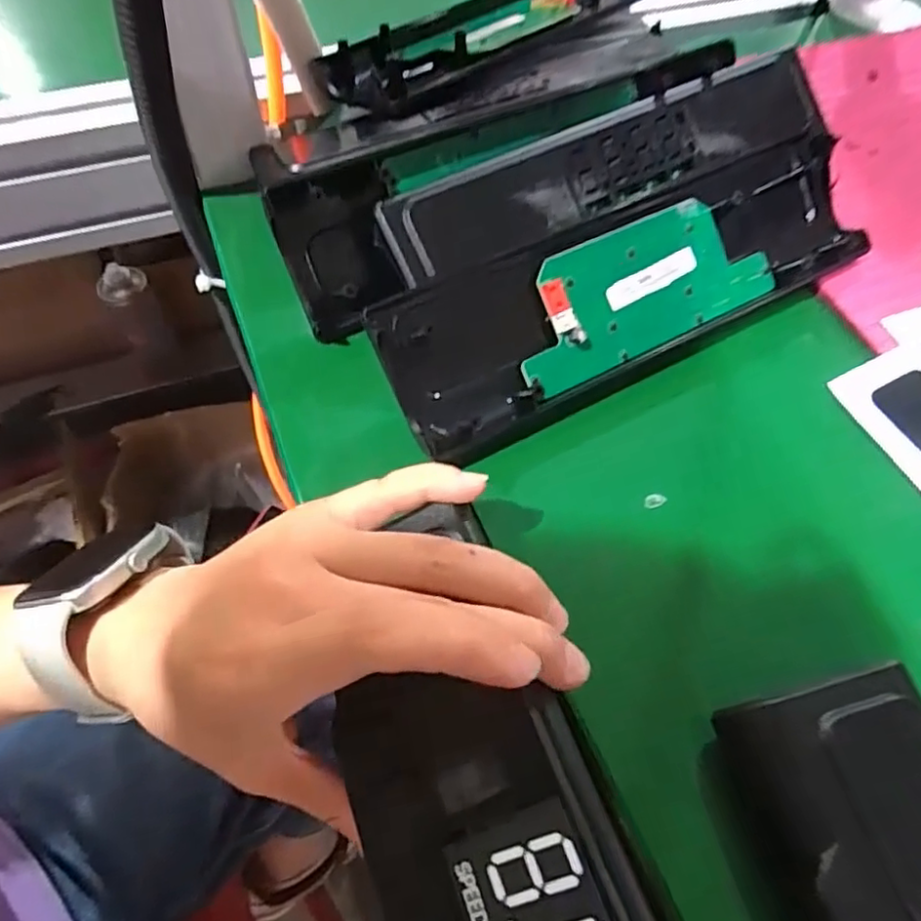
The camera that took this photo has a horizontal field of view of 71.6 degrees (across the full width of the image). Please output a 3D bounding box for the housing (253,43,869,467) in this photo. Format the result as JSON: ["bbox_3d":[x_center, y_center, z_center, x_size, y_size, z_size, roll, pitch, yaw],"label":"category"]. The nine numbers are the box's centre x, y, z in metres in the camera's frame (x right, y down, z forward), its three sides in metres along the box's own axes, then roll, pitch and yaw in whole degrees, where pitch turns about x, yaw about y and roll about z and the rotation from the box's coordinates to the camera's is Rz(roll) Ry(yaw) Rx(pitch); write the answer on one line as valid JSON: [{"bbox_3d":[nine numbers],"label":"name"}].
[{"bbox_3d":[0.063,-0.110,0.292,0.269,0.051,0.133,-26,66,-15],"label":"housing"}]

